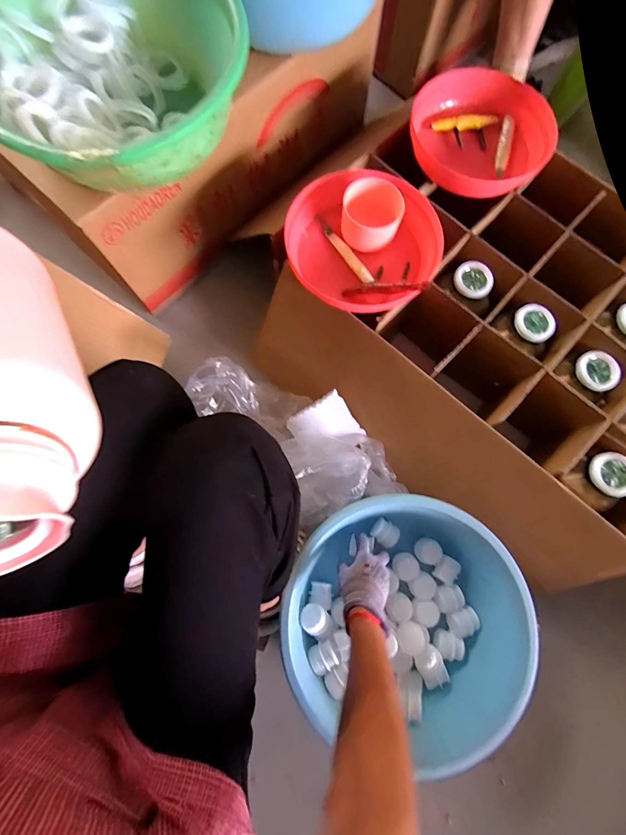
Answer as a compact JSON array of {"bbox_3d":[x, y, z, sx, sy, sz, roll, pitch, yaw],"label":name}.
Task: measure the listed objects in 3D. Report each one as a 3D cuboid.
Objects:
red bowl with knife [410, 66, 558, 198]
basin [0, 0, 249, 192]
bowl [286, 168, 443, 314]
[{"bbox_3d":[0.289,-0.487,0.638,0.237,0.055,0.224,0,78,-1],"label":"red bowl with knife"},{"bbox_3d":[-0.263,-0.453,0.497,0.329,0.132,0.359,0,78,-1],"label":"basin"},{"bbox_3d":[0.080,-0.267,0.574,0.227,0.079,0.218,0,78,-1],"label":"bowl"}]

